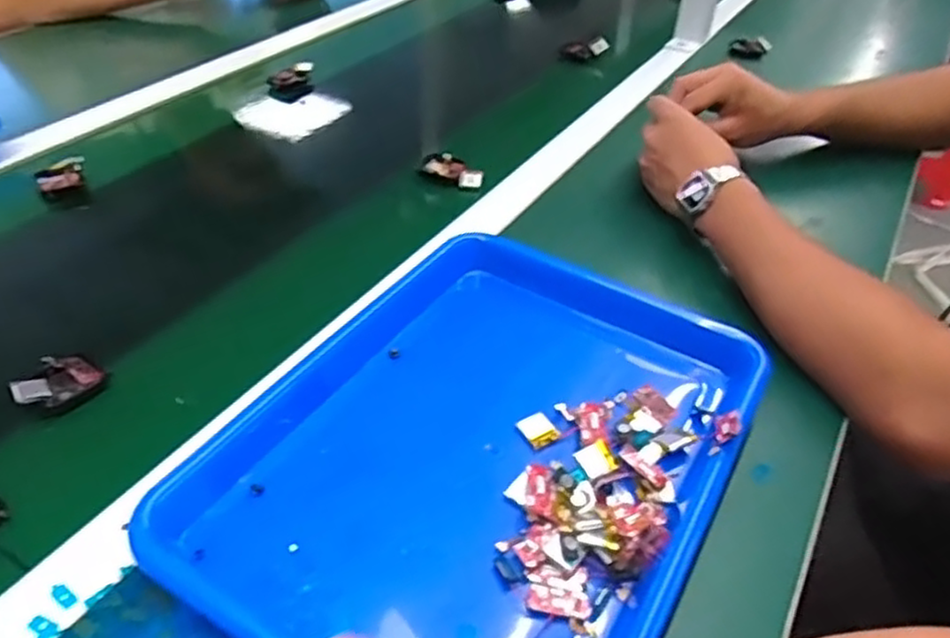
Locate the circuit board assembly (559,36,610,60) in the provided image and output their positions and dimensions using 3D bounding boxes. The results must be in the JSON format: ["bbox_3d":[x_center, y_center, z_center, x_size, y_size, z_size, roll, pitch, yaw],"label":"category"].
[{"bbox_3d":[0.144,-0.358,0.934,0.063,0.026,0.018,10,42,7],"label":"circuit board assembly"}]

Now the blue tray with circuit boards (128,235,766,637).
[{"bbox_3d":[0.005,0.067,0.423,0.267,0.038,0.327,22,45,20],"label":"blue tray with circuit boards"}]

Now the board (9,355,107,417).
[{"bbox_3d":[-0.268,0.042,0.457,0.034,0.019,0.047,32,49,28],"label":"board"}]

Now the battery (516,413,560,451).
[{"bbox_3d":[0.039,0.068,0.436,0.020,0.005,0.022,-24,48,-27],"label":"battery"}]

